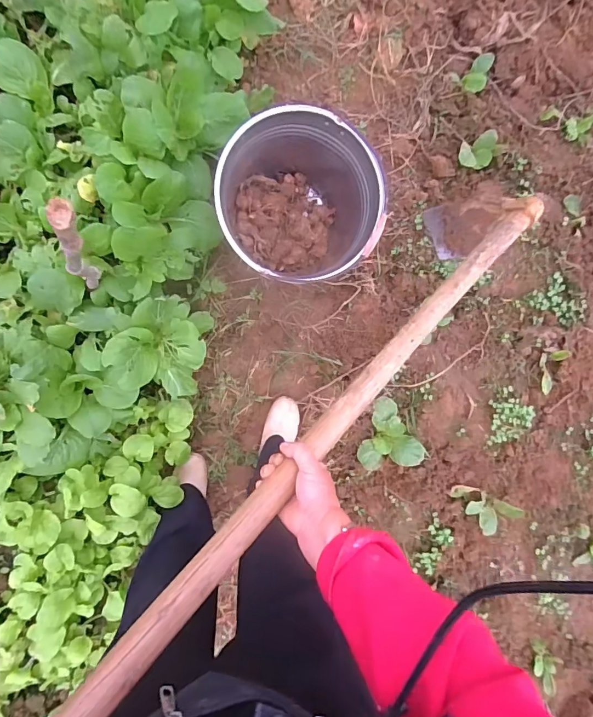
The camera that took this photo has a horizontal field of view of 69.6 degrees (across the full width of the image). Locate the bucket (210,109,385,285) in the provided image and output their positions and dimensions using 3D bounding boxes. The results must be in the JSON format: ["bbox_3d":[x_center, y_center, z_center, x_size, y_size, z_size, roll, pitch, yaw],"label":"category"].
[{"bbox_3d":[-0.009,-0.329,0.941,0.316,0.268,0.315,-1,94,-12],"label":"bucket"}]

